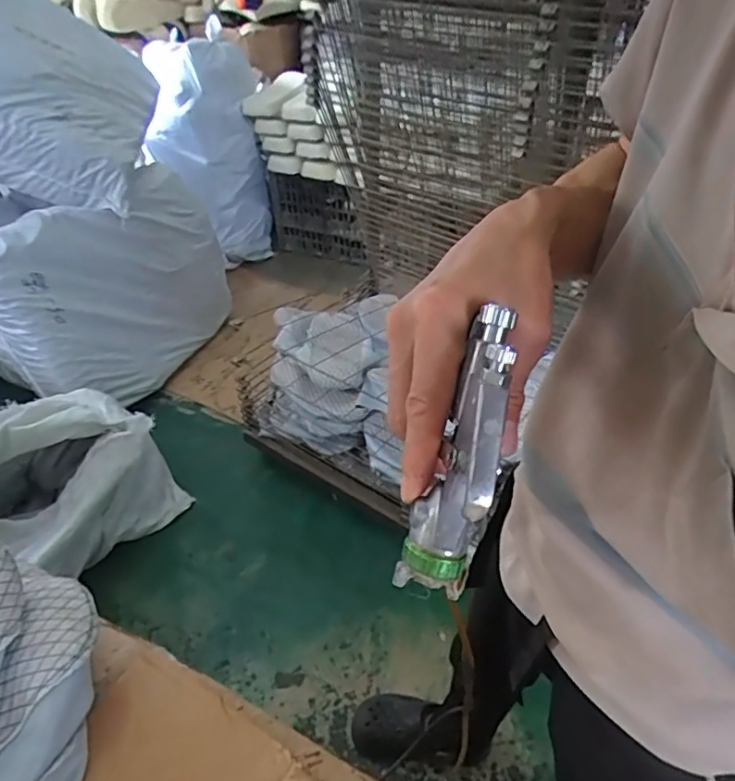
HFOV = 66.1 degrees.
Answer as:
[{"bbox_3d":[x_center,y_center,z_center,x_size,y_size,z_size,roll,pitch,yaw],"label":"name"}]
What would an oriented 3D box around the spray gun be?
[{"bbox_3d":[0.042,0.034,0.248,0.037,0.133,0.043,18,14,20],"label":"spray gun"}]

